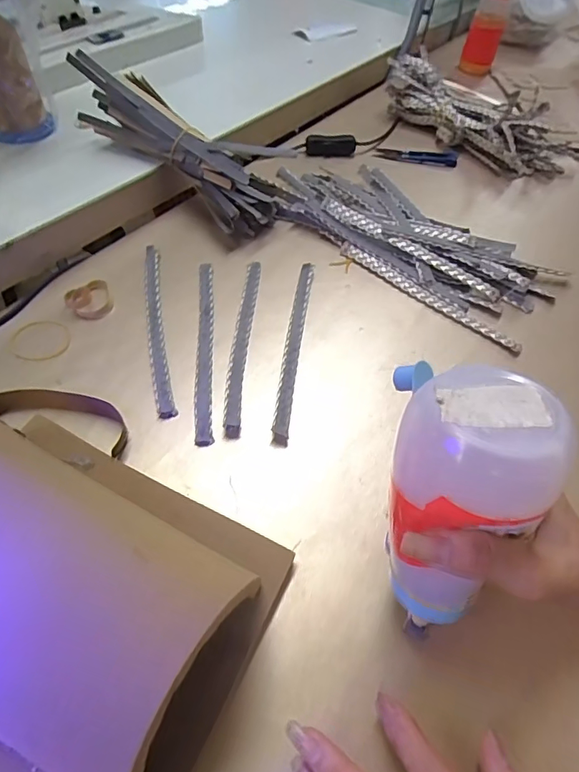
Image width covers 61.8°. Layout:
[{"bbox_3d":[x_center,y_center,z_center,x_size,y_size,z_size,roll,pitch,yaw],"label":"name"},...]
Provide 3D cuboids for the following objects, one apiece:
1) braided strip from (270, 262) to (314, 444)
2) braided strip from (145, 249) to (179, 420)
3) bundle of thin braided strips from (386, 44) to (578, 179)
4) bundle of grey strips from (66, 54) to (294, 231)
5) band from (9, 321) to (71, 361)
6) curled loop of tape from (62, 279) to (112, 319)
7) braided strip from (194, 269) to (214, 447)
[{"bbox_3d":[0.004,-0.038,0.405,0.014,0.009,0.191,8,54,1],"label":"braided strip"},{"bbox_3d":[-0.114,-0.054,0.411,0.016,0.006,0.190,-8,55,-10],"label":"braided strip"},{"bbox_3d":[0.243,-0.351,0.618,0.111,0.063,0.246,-35,64,-26],"label":"bundle of thin braided strips"},{"bbox_3d":[-0.113,-0.241,0.485,0.233,0.072,0.082,35,58,4],"label":"bundle of grey strips"},{"bbox_3d":[-0.205,-0.038,0.397,0.046,0.004,0.044,2,54,-3],"label":"band"},{"bbox_3d":[-0.174,-0.075,0.421,0.038,0.013,0.036,2,54,-3],"label":"curled loop of tape"},{"bbox_3d":[-0.071,-0.037,0.400,0.014,0.007,0.191,-3,54,-6],"label":"braided strip"}]

